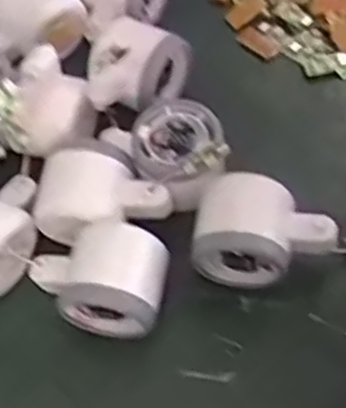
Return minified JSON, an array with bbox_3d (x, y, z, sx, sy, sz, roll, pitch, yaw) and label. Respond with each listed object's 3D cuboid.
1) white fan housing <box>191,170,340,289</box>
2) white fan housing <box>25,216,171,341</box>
[{"bbox_3d":[0.057,0.018,0.468,0.085,0.050,0.058,8,63,6],"label":"white fan housing"},{"bbox_3d":[-0.046,0.045,0.461,0.083,0.050,0.062,9,63,7],"label":"white fan housing"}]

